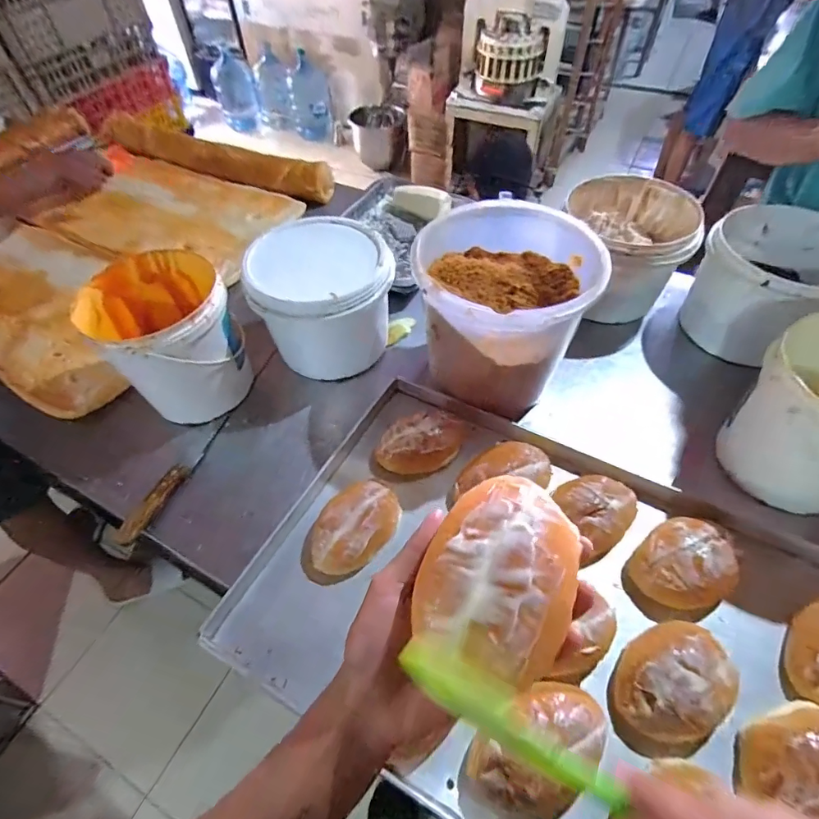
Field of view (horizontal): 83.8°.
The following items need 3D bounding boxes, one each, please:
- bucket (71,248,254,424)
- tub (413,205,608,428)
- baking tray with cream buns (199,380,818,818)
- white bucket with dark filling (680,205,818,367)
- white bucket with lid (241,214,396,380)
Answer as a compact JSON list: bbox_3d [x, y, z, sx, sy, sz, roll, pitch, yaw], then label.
[{"bbox_3d":[-0.365,-0.107,0.688,0.210,0.177,0.212,-26,56,-18],"label":"bucket"},{"bbox_3d":[0.134,-0.135,0.669,0.230,0.221,0.232,-1,52,1],"label":"tub"},{"bbox_3d":[0.172,0.226,0.532,0.692,0.069,0.463,22,56,18],"label":"baking tray with cream buns"},{"bbox_3d":[0.583,-0.197,0.752,0.208,0.161,0.217,-1,52,1],"label":"white bucket with dark filling"},{"bbox_3d":[-0.141,-0.182,0.748,0.215,0.166,0.198,-1,52,1],"label":"white bucket with lid"}]

